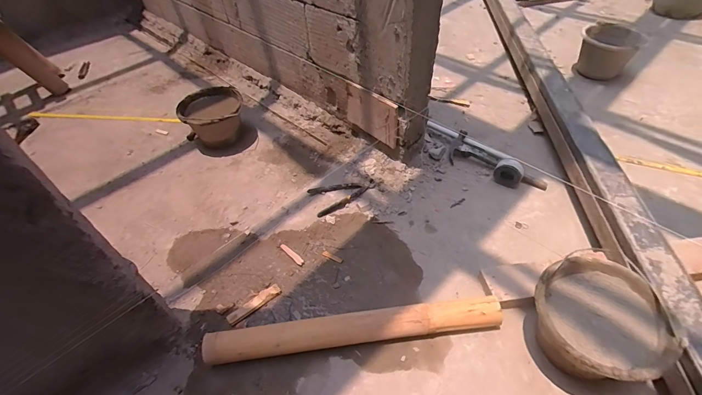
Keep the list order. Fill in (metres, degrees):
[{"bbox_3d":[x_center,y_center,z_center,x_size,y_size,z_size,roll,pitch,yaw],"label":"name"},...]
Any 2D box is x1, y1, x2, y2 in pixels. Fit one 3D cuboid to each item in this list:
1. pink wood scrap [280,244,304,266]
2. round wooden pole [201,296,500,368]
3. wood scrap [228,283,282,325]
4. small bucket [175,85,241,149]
[{"bbox_3d":[-0.167,0.160,1.006,0.019,0.006,0.091,-37,53,-26],"label":"pink wood scrap"},{"bbox_3d":[0.005,0.309,0.809,0.665,0.077,0.065,-7,46,-1],"label":"round wooden pole"},{"bbox_3d":[-0.247,0.273,0.909,0.143,0.010,0.032,-33,52,-23],"label":"wood scrap"},{"bbox_3d":[-0.545,-0.316,1.415,0.244,0.148,0.294,-19,48,-12],"label":"small bucket"}]

